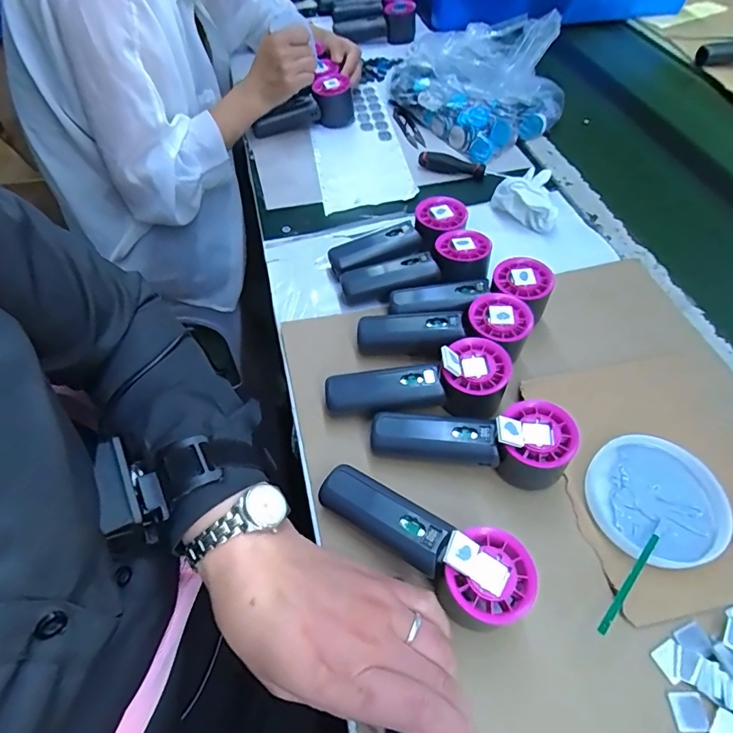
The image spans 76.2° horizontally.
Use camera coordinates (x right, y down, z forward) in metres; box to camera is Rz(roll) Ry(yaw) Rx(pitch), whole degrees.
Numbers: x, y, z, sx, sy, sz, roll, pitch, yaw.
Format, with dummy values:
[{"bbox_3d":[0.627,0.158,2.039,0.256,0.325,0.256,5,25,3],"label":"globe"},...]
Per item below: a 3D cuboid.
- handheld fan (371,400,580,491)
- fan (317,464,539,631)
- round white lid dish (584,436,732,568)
[{"bbox_3d":[0.084,0.061,0.379,0.153,0.064,0.055,2,54,13],"label":"handheld fan"},{"bbox_3d":[0.034,0.120,0.323,0.152,0.060,0.053,25,56,15],"label":"fan"},{"bbox_3d":[0.226,0.103,0.366,0.101,0.019,0.097,1,54,-2],"label":"round white lid dish"}]

